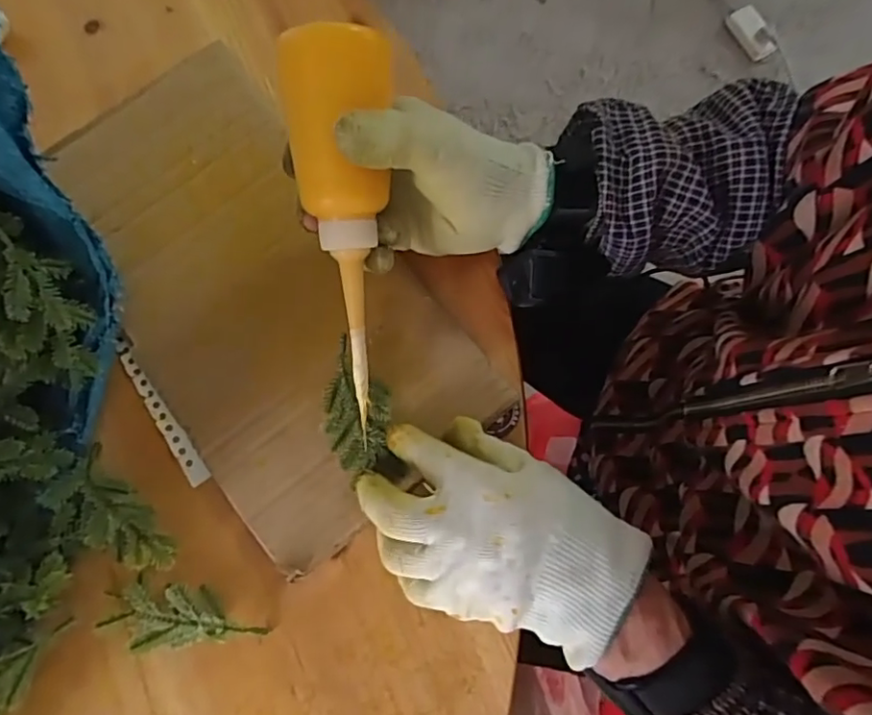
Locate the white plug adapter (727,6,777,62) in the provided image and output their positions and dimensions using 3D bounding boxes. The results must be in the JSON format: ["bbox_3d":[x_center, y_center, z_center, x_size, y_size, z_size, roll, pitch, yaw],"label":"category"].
[{"bbox_3d":[0.669,-0.688,1.219,0.058,0.037,0.121,-31,78,-5],"label":"white plug adapter"}]

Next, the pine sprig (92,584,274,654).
[{"bbox_3d":[-0.140,0.140,0.314,0.085,0.021,0.033,-5,77,1],"label":"pine sprig"}]

